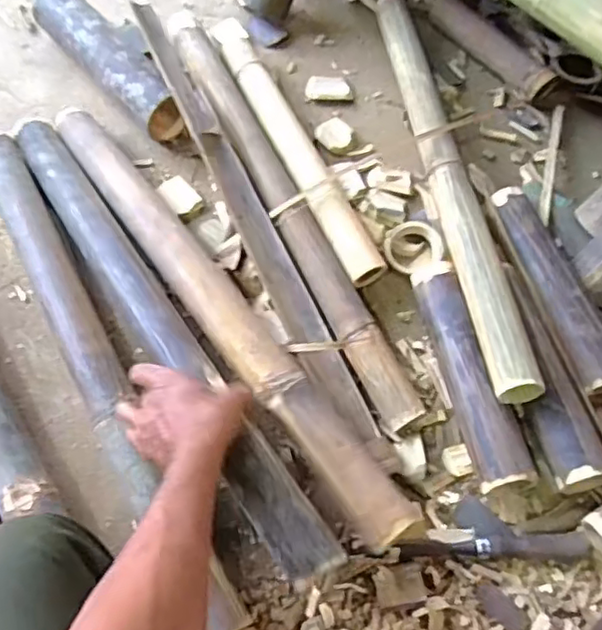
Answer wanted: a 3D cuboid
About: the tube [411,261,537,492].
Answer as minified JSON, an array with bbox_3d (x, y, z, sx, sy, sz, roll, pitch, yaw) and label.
[{"bbox_3d":[0.187,0.061,0.708,0.055,0.055,0.268,-9,63,-8],"label":"tube"}]

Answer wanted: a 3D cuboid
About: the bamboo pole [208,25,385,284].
[{"bbox_3d":[-0.020,-0.243,0.857,0.056,0.045,0.489,-21,66,-14],"label":"bamboo pole"}]

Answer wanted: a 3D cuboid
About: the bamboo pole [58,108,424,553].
[{"bbox_3d":[-0.096,-0.011,0.718,0.068,0.073,0.629,-33,68,-18],"label":"bamboo pole"}]

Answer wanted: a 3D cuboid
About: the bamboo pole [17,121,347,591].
[{"bbox_3d":[-0.173,0.005,0.708,0.070,0.073,0.651,-30,65,-17],"label":"bamboo pole"}]

